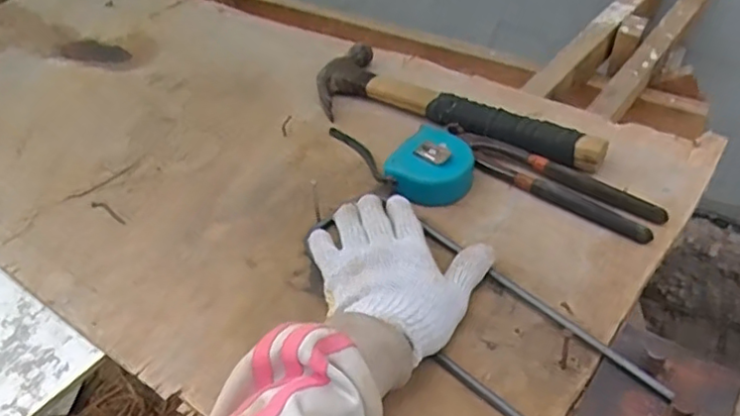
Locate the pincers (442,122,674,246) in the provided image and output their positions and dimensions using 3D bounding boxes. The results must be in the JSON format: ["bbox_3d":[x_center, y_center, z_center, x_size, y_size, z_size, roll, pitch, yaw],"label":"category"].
[{"bbox_3d":[0.171,-0.031,0.617,0.225,0.016,0.053,29,54,31],"label":"pincers"}]

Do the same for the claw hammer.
[{"bbox_3d":[0.090,-0.106,0.694,0.333,0.029,0.106,24,51,27],"label":"claw hammer"}]

